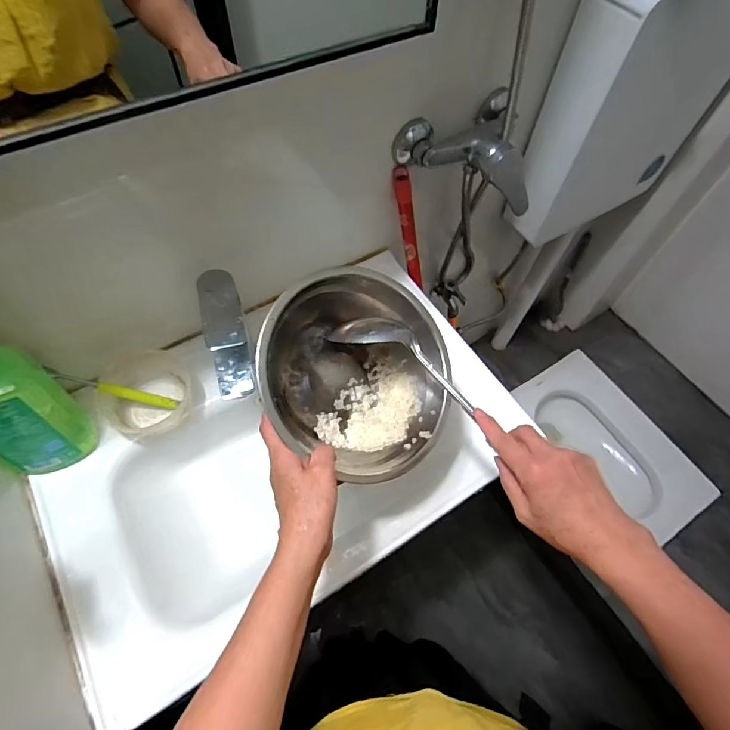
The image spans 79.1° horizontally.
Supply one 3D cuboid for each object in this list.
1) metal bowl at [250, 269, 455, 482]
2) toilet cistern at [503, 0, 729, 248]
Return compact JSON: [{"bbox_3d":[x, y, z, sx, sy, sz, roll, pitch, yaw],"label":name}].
[{"bbox_3d":[-0.011,0.018,0.467,0.209,0.085,0.209,7,73,-24],"label":"metal bowl"},{"bbox_3d":[0.464,-0.447,0.745,0.395,0.387,0.118,-31,66,-17],"label":"toilet cistern"}]

